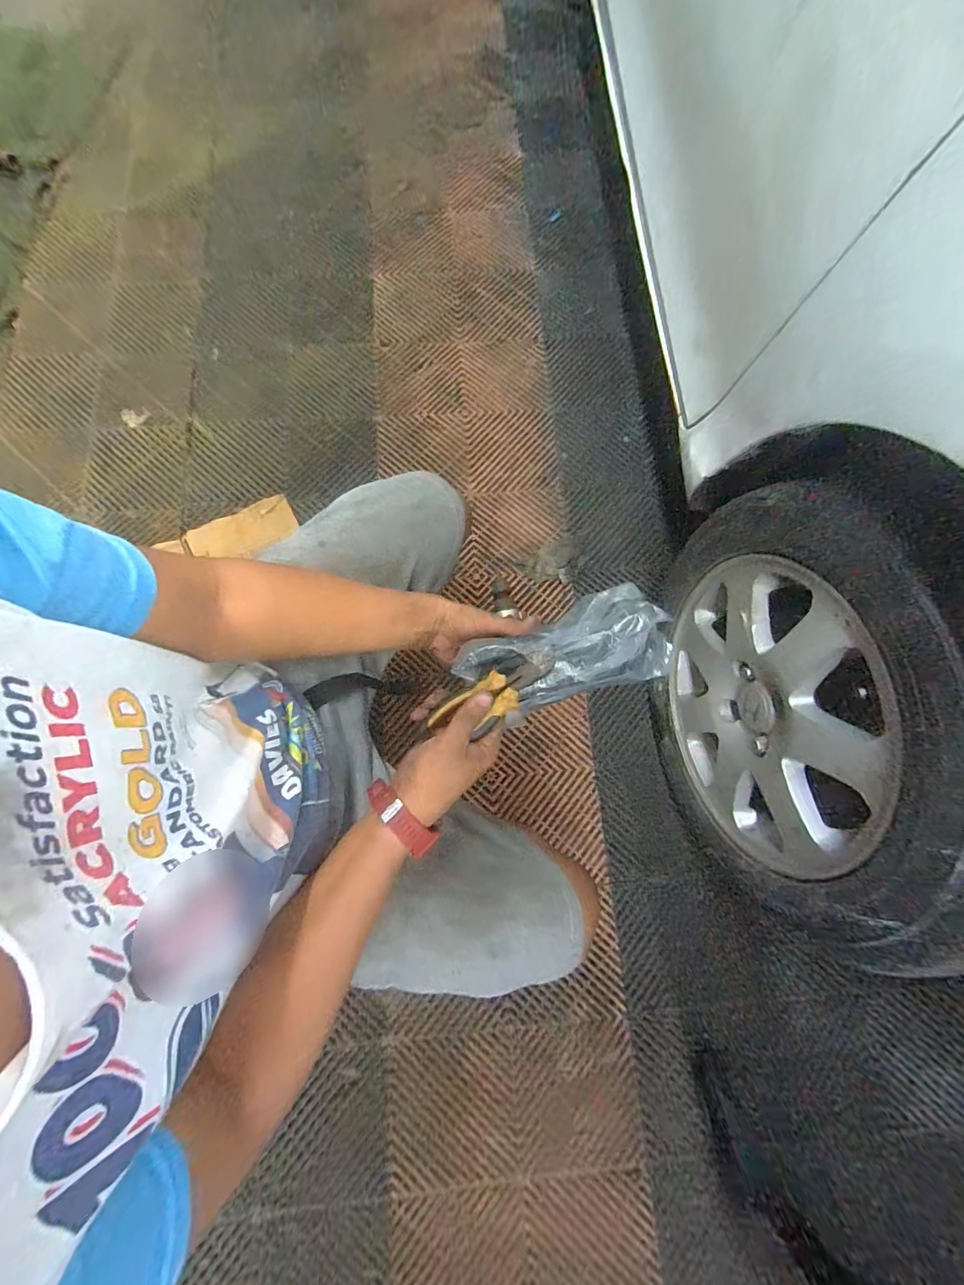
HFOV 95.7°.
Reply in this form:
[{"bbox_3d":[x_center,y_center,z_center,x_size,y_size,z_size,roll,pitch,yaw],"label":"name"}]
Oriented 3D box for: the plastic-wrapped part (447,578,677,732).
[{"bbox_3d":[0.087,0.012,0.458,0.218,0.044,0.101,-17,78,-1],"label":"plastic-wrapped part"}]

